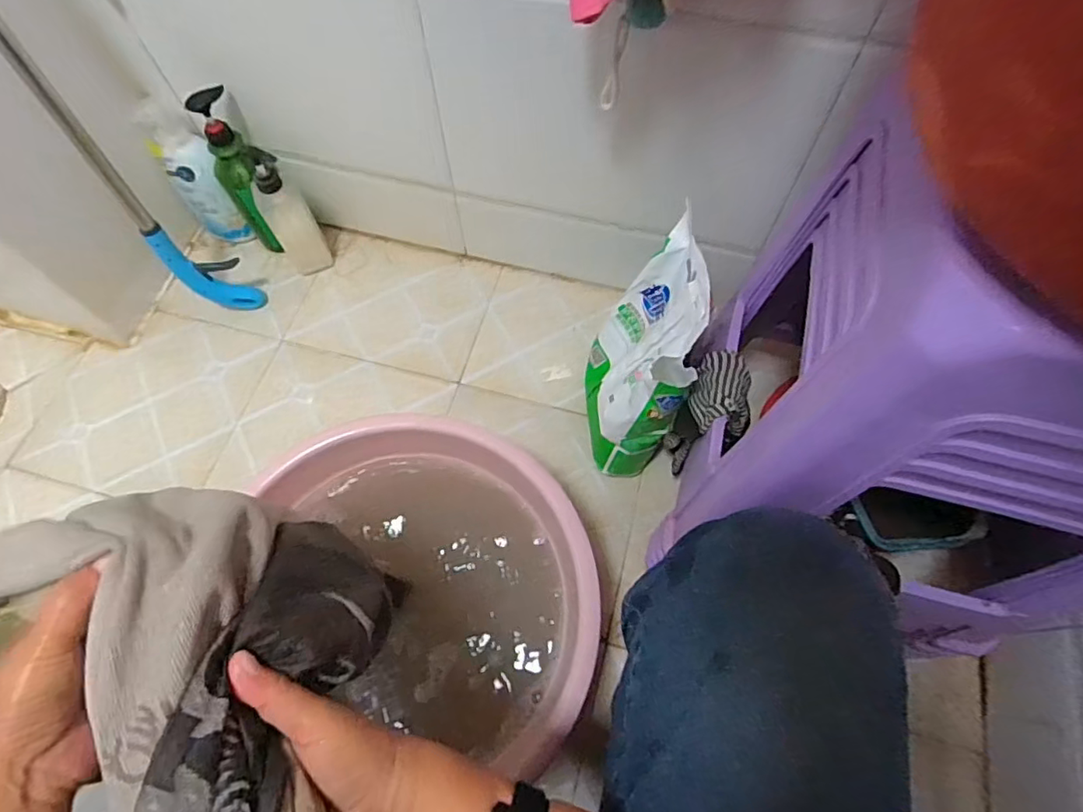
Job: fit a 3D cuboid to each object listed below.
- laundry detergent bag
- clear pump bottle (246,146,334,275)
[{"bbox_3d":[0.117,-0.066,0.721,0.113,0.262,0.217,9,65,5],"label":"laundry detergent bag"},{"bbox_3d":[-0.394,-0.298,0.899,0.064,0.212,0.058,-27,68,-12],"label":"clear pump bottle"}]

